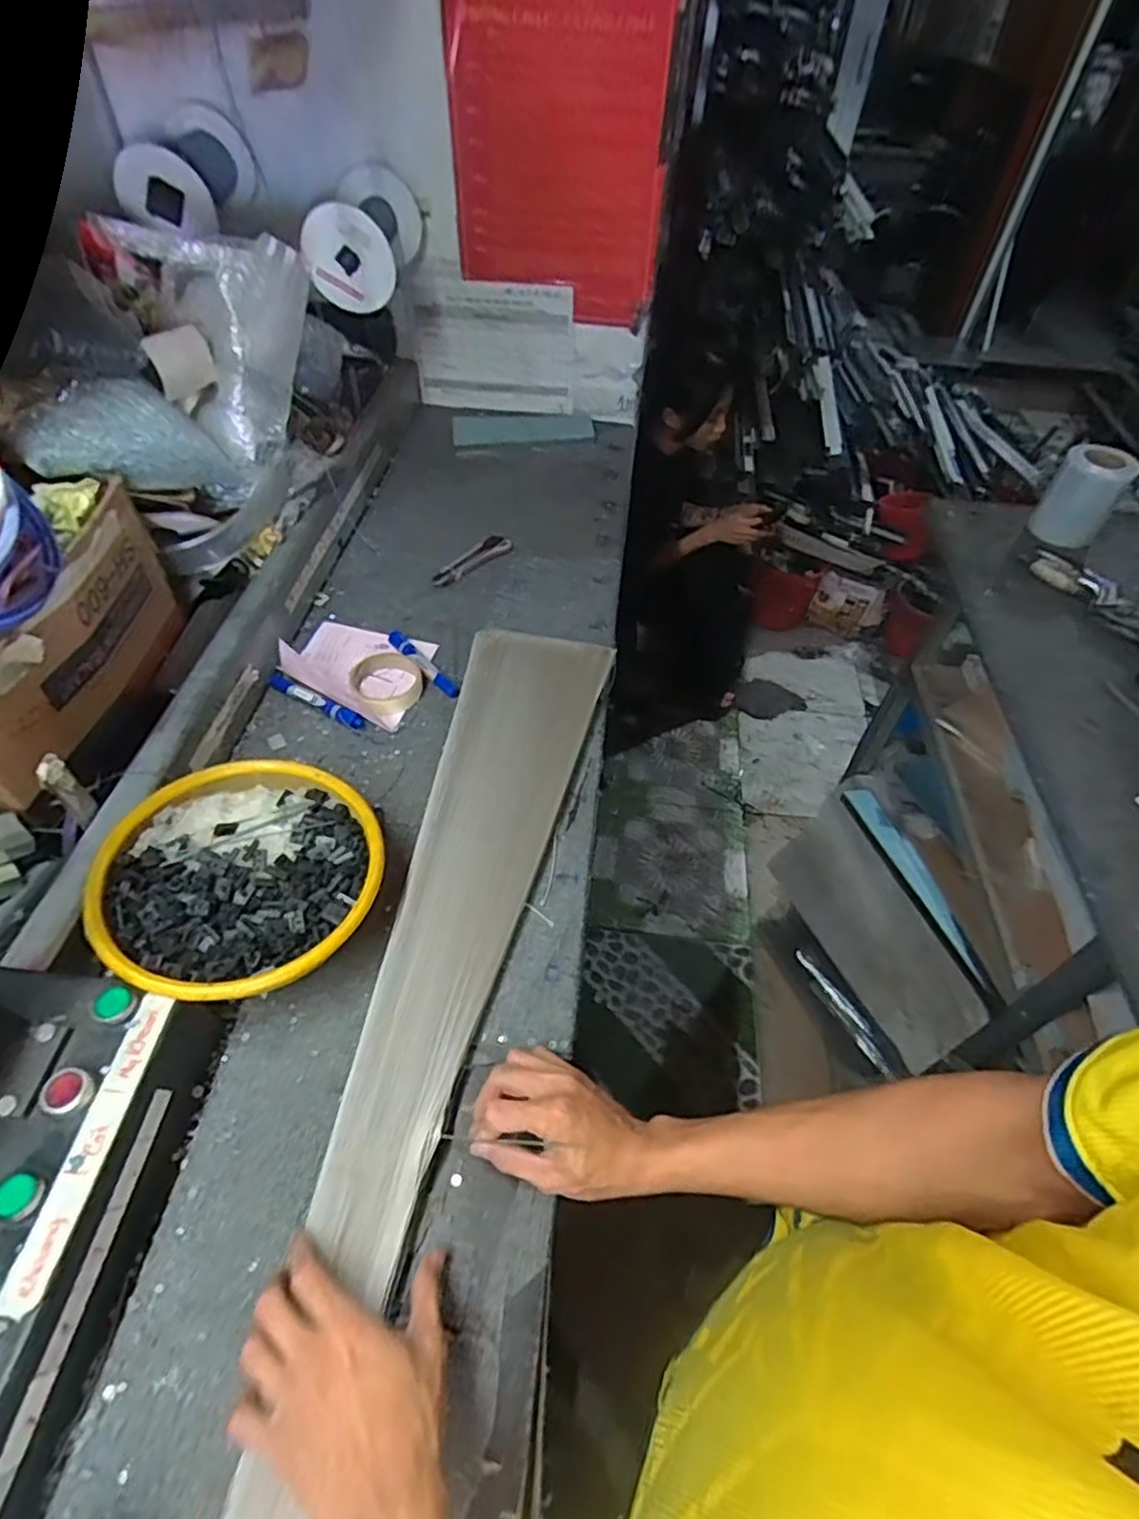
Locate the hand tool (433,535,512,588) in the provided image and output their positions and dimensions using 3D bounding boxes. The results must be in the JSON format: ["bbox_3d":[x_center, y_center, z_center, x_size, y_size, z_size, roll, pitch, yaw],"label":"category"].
[{"bbox_3d":[-0.144,-0.296,1.001,0.035,0.015,0.145,35,57,24],"label":"hand tool"}]

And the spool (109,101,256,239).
[{"bbox_3d":[-0.537,-0.828,0.947,0.121,0.102,0.205,5,52,3],"label":"spool"}]

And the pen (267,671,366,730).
[{"bbox_3d":[-0.312,-0.071,0.824,0.142,0.019,0.018,24,55,17],"label":"pen"}]

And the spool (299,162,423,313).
[{"bbox_3d":[-0.305,-0.774,1.003,0.130,0.122,0.205,4,50,1],"label":"spool"}]

